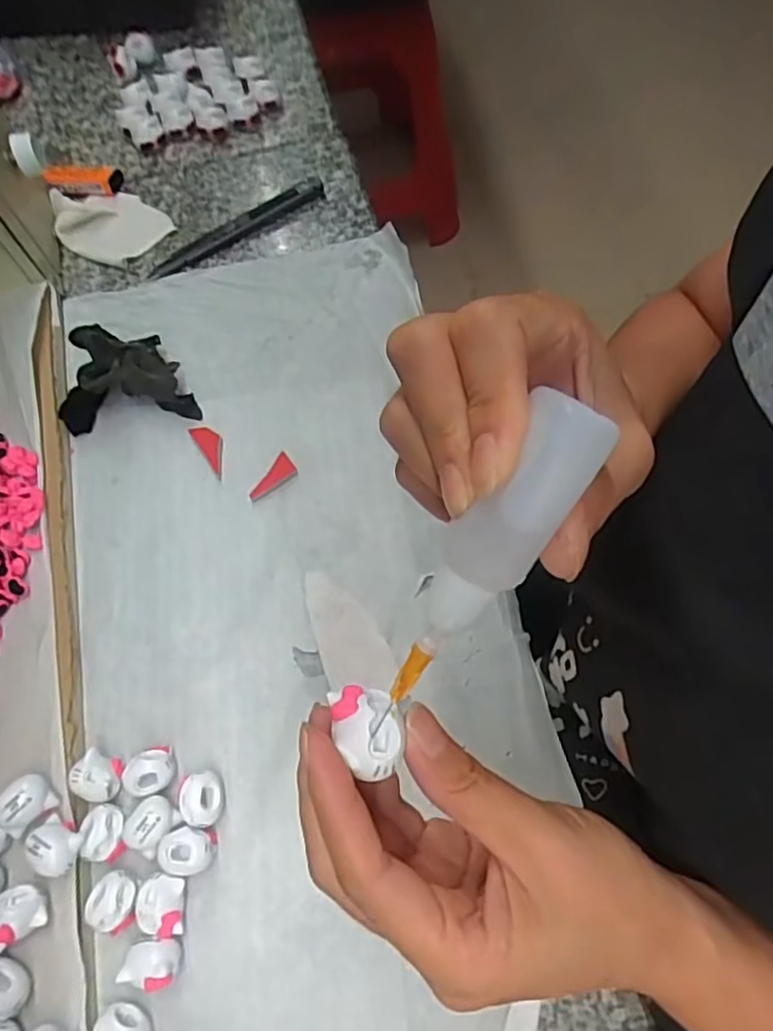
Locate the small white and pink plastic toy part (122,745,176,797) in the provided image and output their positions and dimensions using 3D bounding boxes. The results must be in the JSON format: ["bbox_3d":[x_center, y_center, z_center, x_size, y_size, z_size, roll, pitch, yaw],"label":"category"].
[{"bbox_3d":[-0.119,0.130,0.337,0.025,0.020,0.020,-33,70,-12],"label":"small white and pink plastic toy part"}]

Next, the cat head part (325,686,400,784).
[{"bbox_3d":[-0.005,0.060,0.189,0.017,0.011,0.026,-16,67,-5],"label":"cat head part"}]

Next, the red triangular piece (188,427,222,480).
[{"bbox_3d":[-0.108,-0.043,0.411,0.014,0.004,0.038,-33,70,-12],"label":"red triangular piece"}]

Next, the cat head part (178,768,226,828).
[{"bbox_3d":[-0.093,0.141,0.332,0.026,0.015,0.025,-8,67,-1],"label":"cat head part"}]

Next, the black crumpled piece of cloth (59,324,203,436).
[{"bbox_3d":[-0.164,-0.088,0.418,0.079,0.032,0.055,-8,67,-2],"label":"black crumpled piece of cloth"}]

